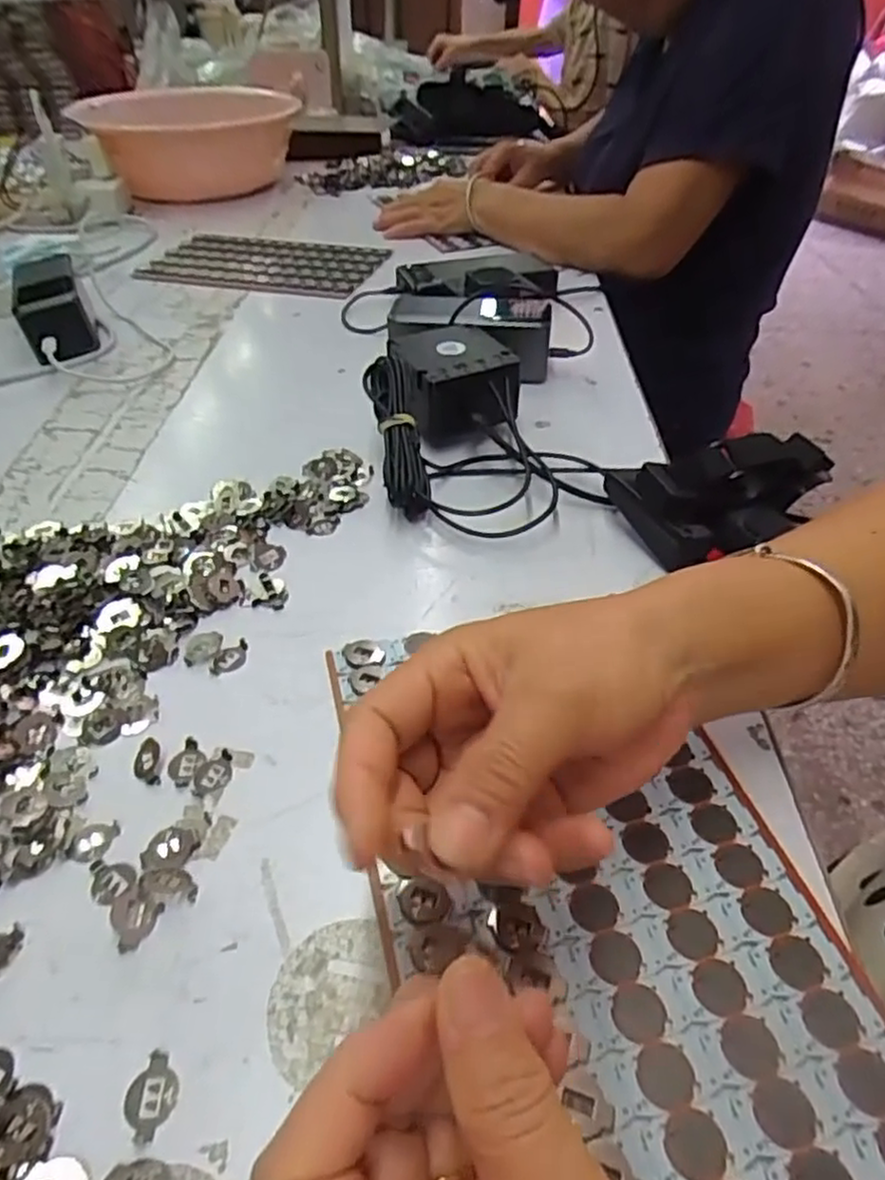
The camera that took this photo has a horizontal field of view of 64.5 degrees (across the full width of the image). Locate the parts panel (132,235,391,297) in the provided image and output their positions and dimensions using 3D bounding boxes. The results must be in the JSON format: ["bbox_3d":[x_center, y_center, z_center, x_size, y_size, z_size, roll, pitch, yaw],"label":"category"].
[{"bbox_3d":[-0.210,-0.376,0.813,0.269,0.008,0.169,10,43,11],"label":"parts panel"}]

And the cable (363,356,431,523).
[{"bbox_3d":[-0.028,-0.096,0.447,0.028,0.030,0.110,-9,68,-9],"label":"cable"}]

